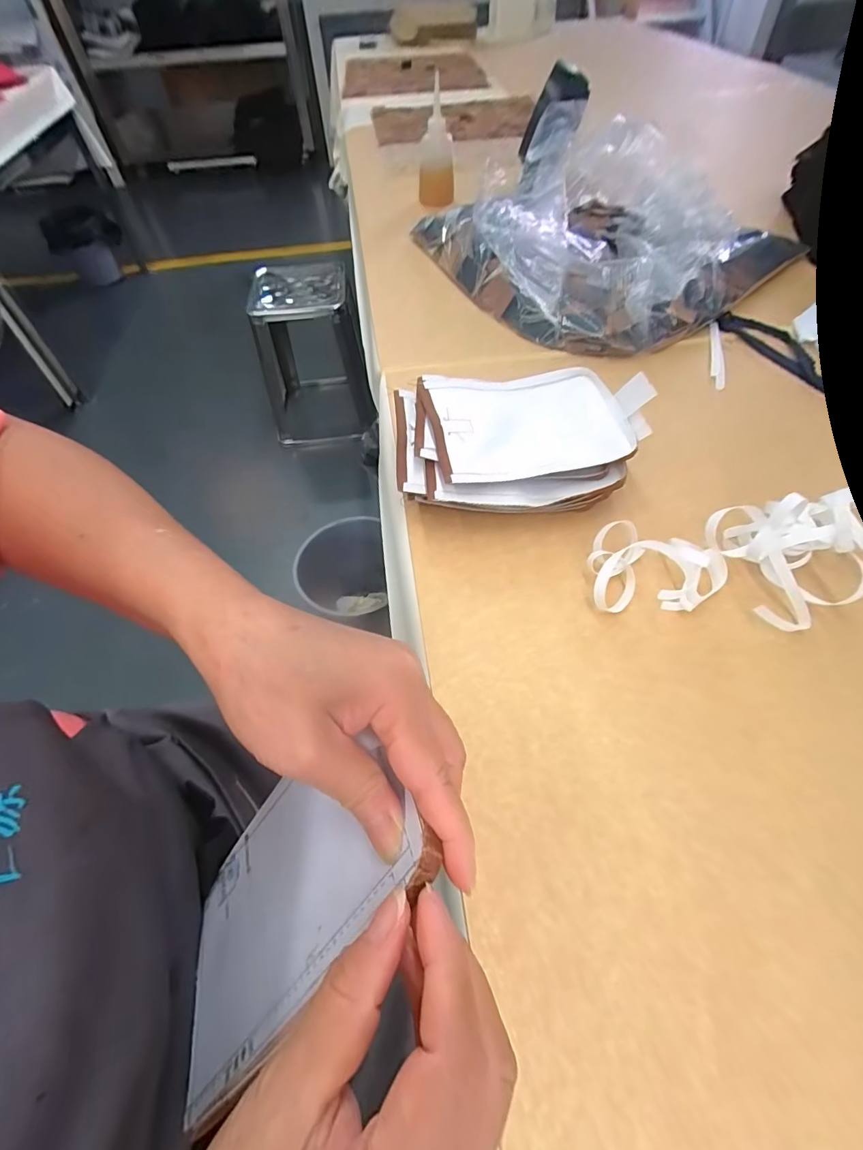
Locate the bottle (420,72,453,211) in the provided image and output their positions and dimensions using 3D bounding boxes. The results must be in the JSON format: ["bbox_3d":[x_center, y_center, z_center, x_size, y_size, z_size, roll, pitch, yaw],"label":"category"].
[{"bbox_3d":[0.009,-0.744,0.807,0.061,0.151,0.057,-1,56,1],"label":"bottle"}]

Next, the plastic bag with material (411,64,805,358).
[{"bbox_3d":[0.220,-0.515,0.653,0.405,0.157,0.463,-37,62,-21],"label":"plastic bag with material"}]

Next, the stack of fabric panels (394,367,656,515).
[{"bbox_3d":[0.081,-0.125,0.438,0.224,0.070,0.142,-7,56,-3],"label":"stack of fabric panels"}]

